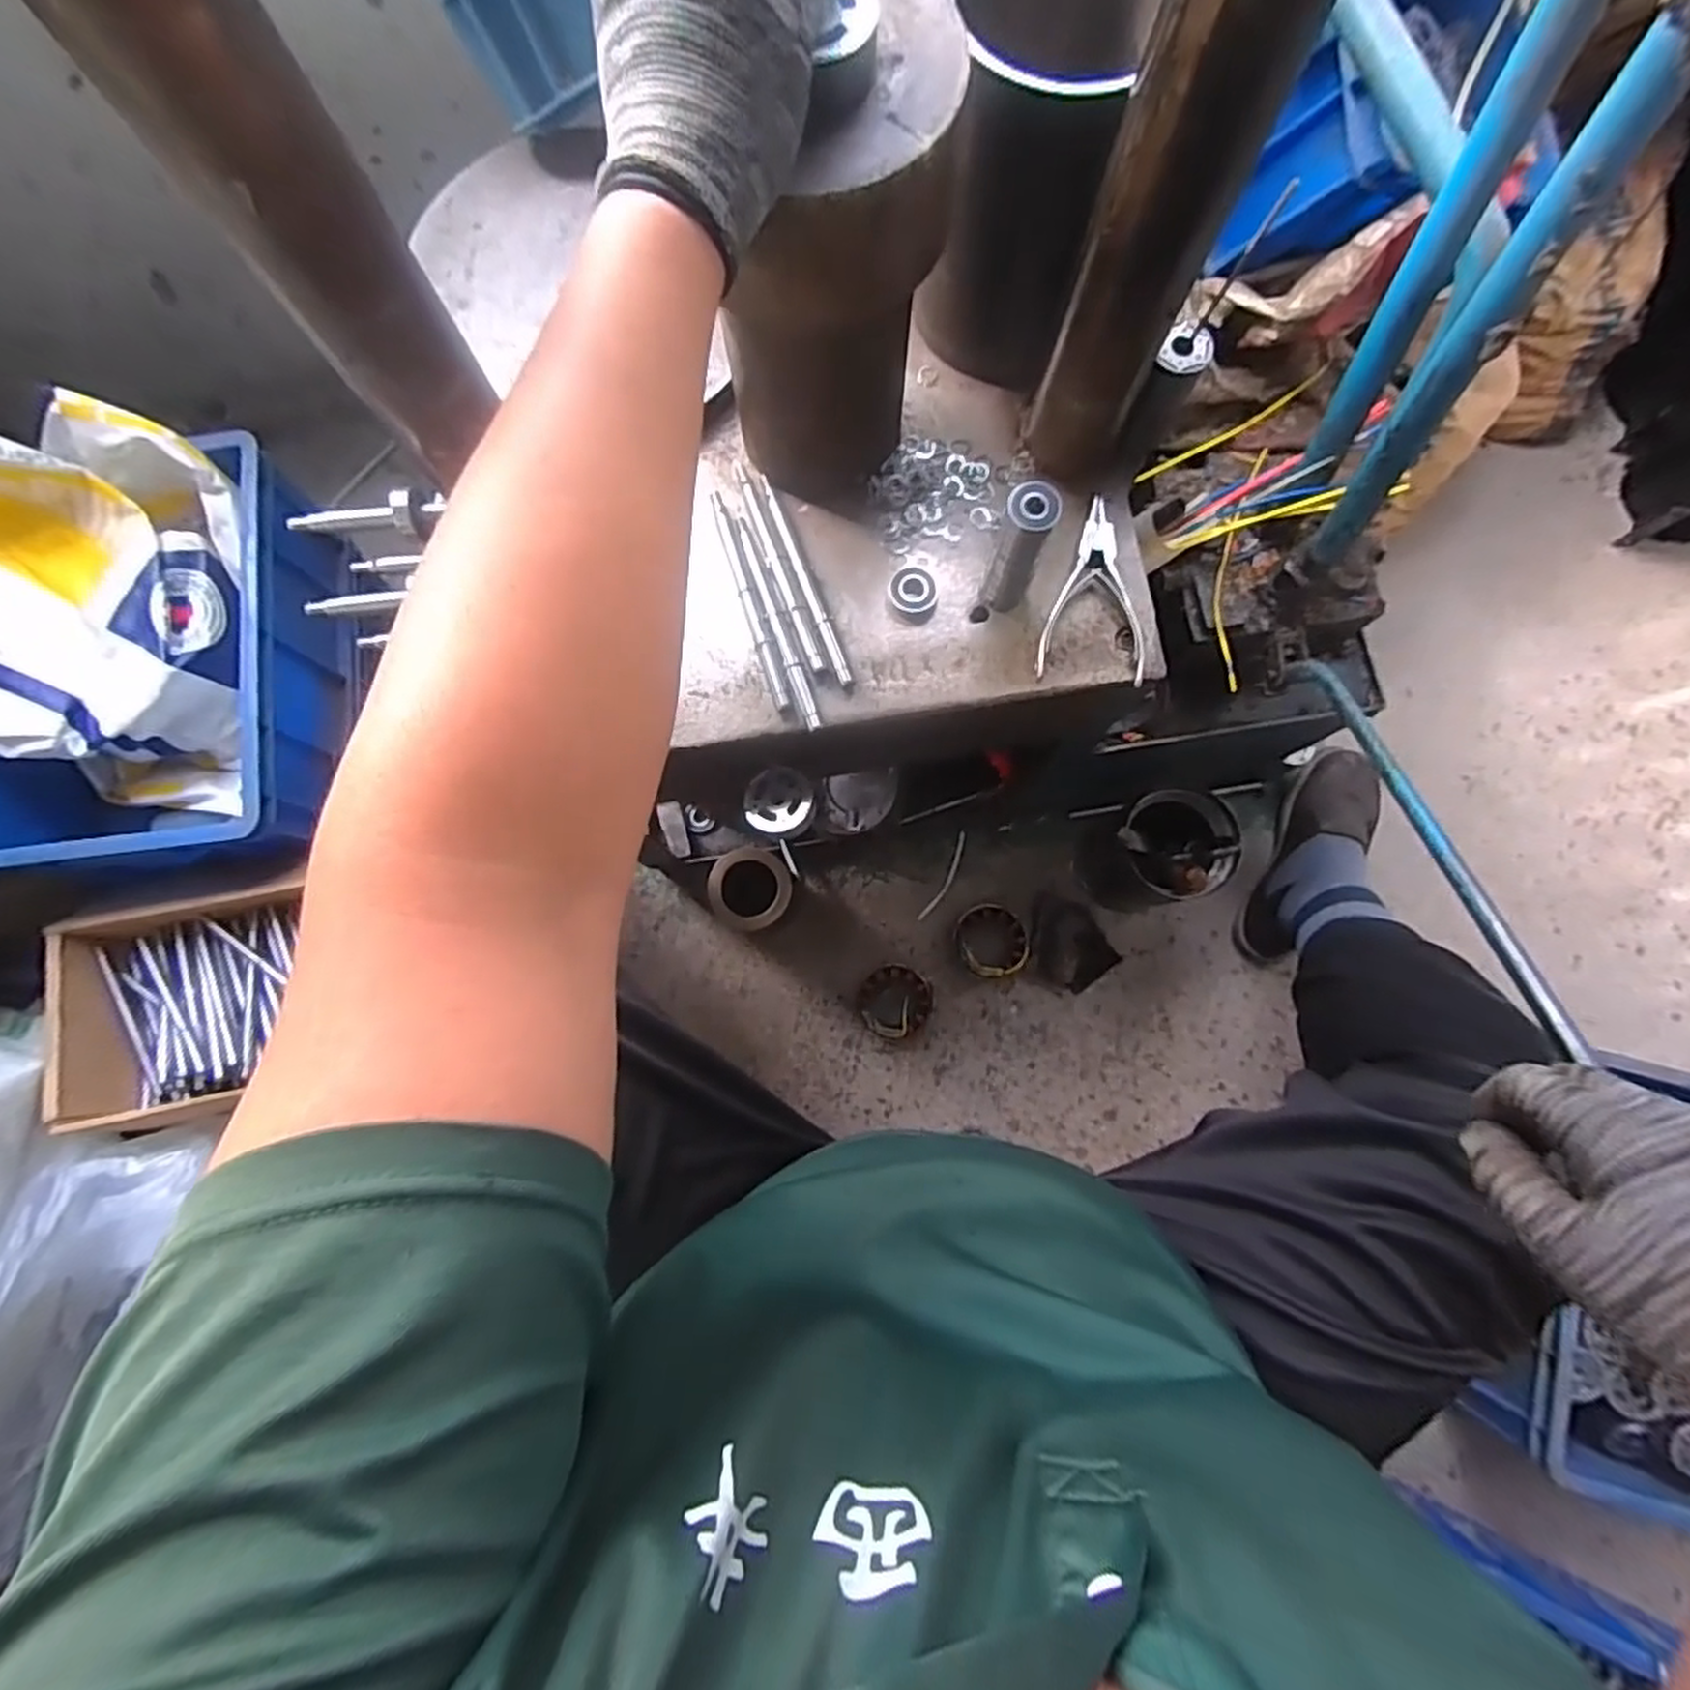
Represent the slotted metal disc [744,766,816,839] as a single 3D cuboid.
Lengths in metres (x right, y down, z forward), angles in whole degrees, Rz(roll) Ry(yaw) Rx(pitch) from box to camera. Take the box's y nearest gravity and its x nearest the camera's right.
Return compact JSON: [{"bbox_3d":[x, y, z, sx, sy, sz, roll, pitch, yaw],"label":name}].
[{"bbox_3d":[-0.049,-0.032,0.565,0.051,0.014,0.053,0,80,0],"label":"slotted metal disc"}]

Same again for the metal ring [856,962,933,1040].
[{"bbox_3d":[0.059,0.183,0.884,0.087,0.040,0.084,0,80,0],"label":"metal ring"}]

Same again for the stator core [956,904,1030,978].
[{"bbox_3d":[0.172,0.113,0.886,0.082,0.040,0.084,0,80,0],"label":"stator core"}]

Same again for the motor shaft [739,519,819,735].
[{"bbox_3d":[-0.045,-0.151,0.508,0.012,0.006,0.157,-19,81,-3],"label":"motor shaft"}]

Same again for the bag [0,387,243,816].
[{"bbox_3d":[-0.720,-0.233,0.680,0.288,0.244,0.320,15,80,3],"label":"bag"}]

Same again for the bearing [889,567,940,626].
[{"bbox_3d":[0.047,-0.174,0.515,0.034,0.015,0.040,6,80,1],"label":"bearing"}]

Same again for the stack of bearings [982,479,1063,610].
[{"bbox_3d":[0.110,-0.187,0.478,0.029,0.092,0.034,20,81,4],"label":"stack of bearings"}]

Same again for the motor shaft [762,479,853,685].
[{"bbox_3d":[-0.027,-0.182,0.517,0.012,0.009,0.160,-21,81,-4],"label":"motor shaft"}]

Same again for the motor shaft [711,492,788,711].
[{"bbox_3d":[-0.066,-0.168,0.513,0.010,0.007,0.161,-17,80,-3],"label":"motor shaft"}]

